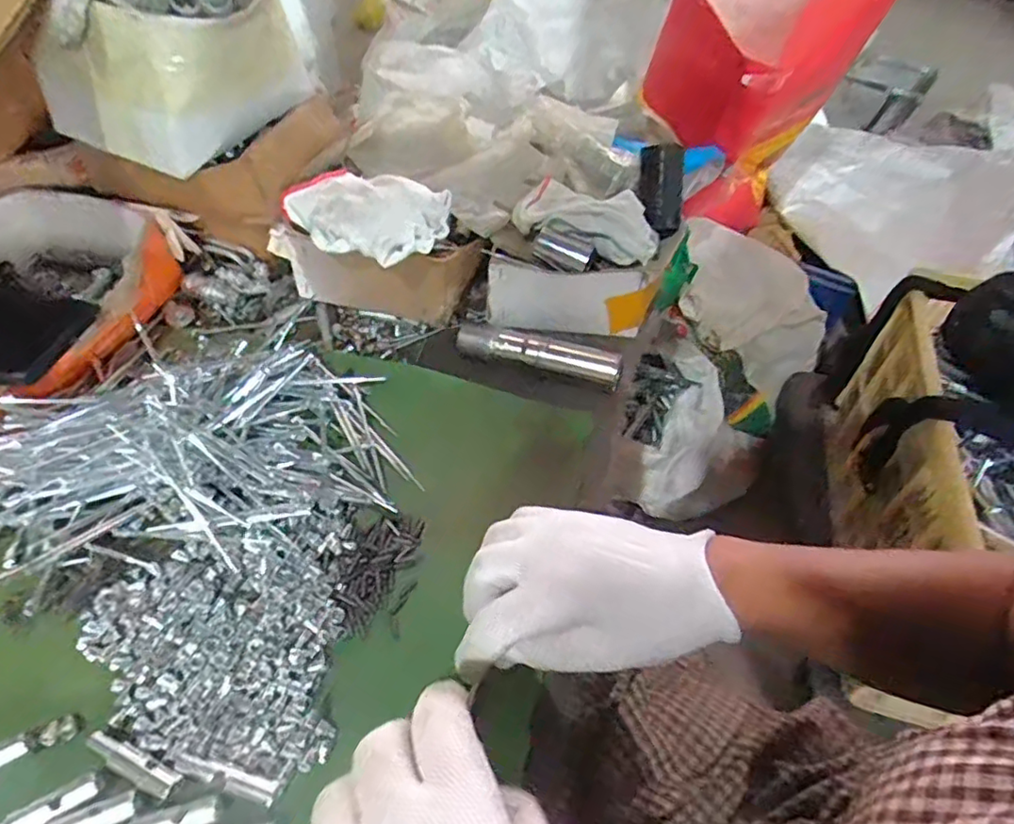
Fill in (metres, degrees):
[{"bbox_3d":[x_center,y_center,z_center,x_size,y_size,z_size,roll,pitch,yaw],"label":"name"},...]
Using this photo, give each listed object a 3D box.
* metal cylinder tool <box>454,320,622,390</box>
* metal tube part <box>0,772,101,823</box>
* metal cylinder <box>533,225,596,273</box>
[{"bbox_3d":[0.024,-0.046,0.460,0.122,0.020,0.023,16,50,10],"label":"metal cylinder tool"},{"bbox_3d":[-0.207,0.176,0.271,0.050,0.004,0.011,-23,54,-21],"label":"metal tube part"},{"bbox_3d":[0.040,-0.120,0.458,0.042,0.021,0.020,20,51,13],"label":"metal cylinder"}]

